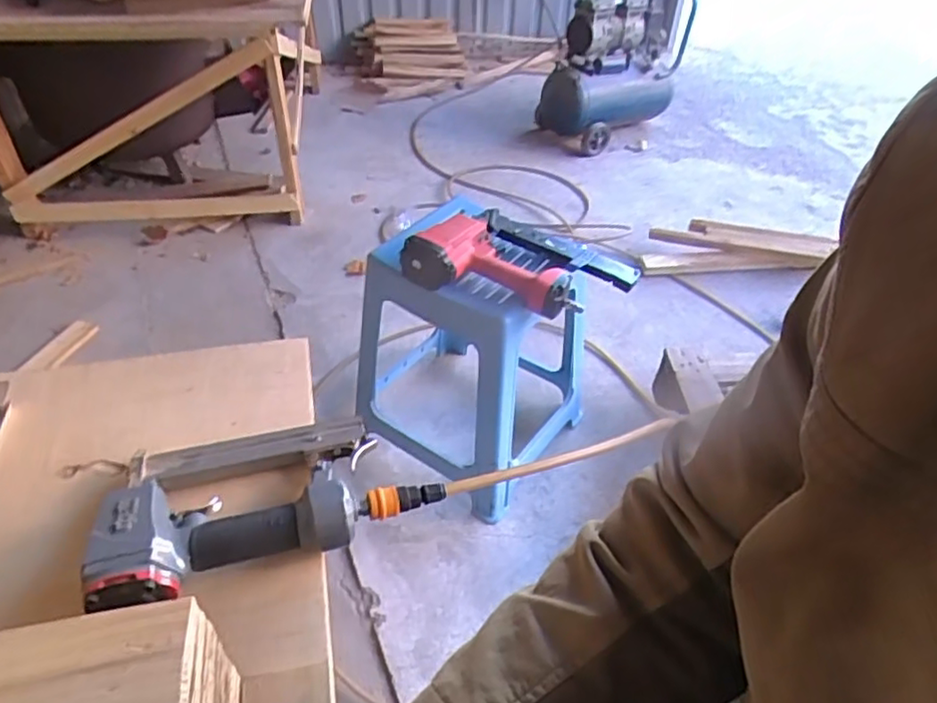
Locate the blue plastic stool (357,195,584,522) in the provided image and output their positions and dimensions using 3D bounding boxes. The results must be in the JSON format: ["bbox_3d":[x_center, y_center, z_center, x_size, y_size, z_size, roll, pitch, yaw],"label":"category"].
[{"bbox_3d":[0.034,-0.039,1.241,0.362,0.452,0.421,21,47,20],"label":"blue plastic stool"}]

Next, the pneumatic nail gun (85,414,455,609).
[{"bbox_3d":[-0.176,0.109,0.550,0.279,0.055,0.161,-17,46,-19],"label":"pneumatic nail gun"}]

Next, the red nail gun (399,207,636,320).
[{"bbox_3d":[0.086,-0.150,1.034,0.356,0.076,0.183,12,44,11],"label":"red nail gun"}]

